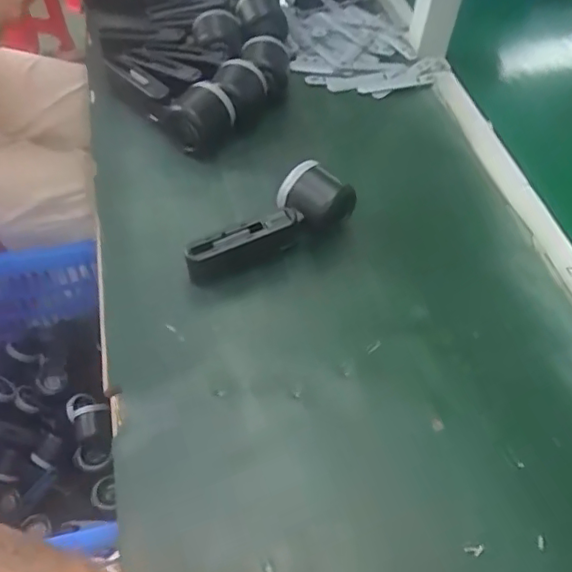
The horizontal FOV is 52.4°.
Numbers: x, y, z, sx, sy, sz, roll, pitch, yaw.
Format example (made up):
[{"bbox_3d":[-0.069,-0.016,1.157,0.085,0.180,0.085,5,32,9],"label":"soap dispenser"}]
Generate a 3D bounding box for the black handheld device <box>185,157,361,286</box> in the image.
[{"bbox_3d":[-0.014,-0.048,0.519,0.159,0.060,0.052,-32,62,-25],"label":"black handheld device"}]

